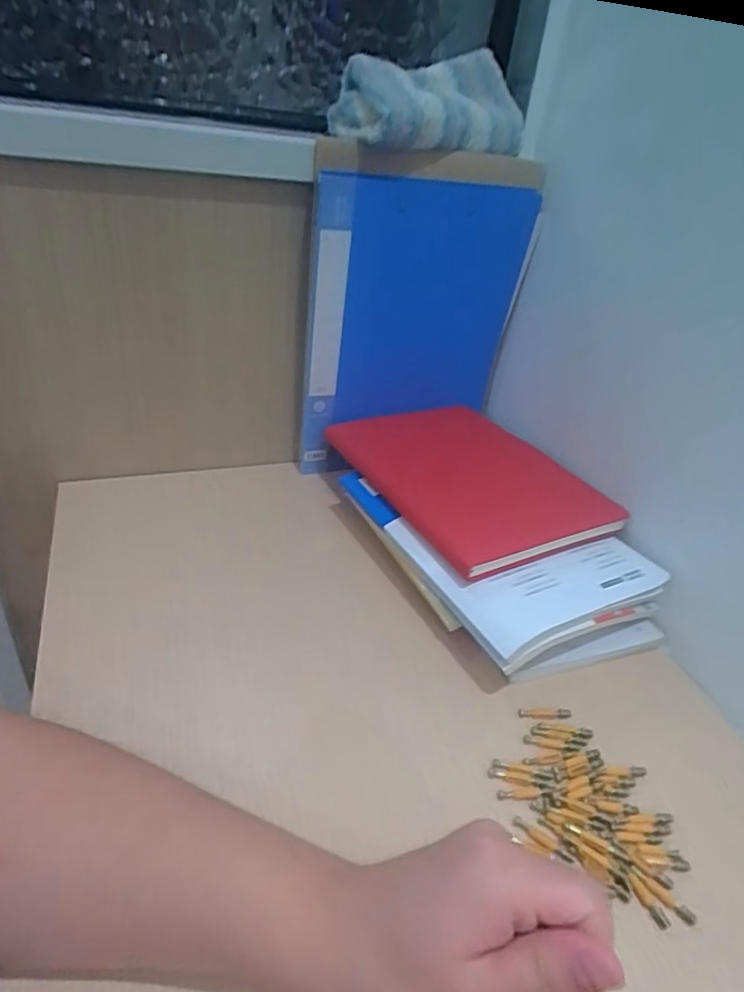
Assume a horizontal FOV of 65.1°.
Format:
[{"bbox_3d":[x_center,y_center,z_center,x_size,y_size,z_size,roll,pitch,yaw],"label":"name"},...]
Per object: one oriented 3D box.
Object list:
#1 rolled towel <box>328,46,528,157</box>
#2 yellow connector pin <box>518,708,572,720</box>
[{"bbox_3d":[0.054,-0.373,0.548,0.170,0.075,0.096,-19,42,-34],"label":"rolled towel"},{"bbox_3d":[0.132,0.165,0.444,0.040,0.004,0.010,3,34,-5],"label":"yellow connector pin"}]

